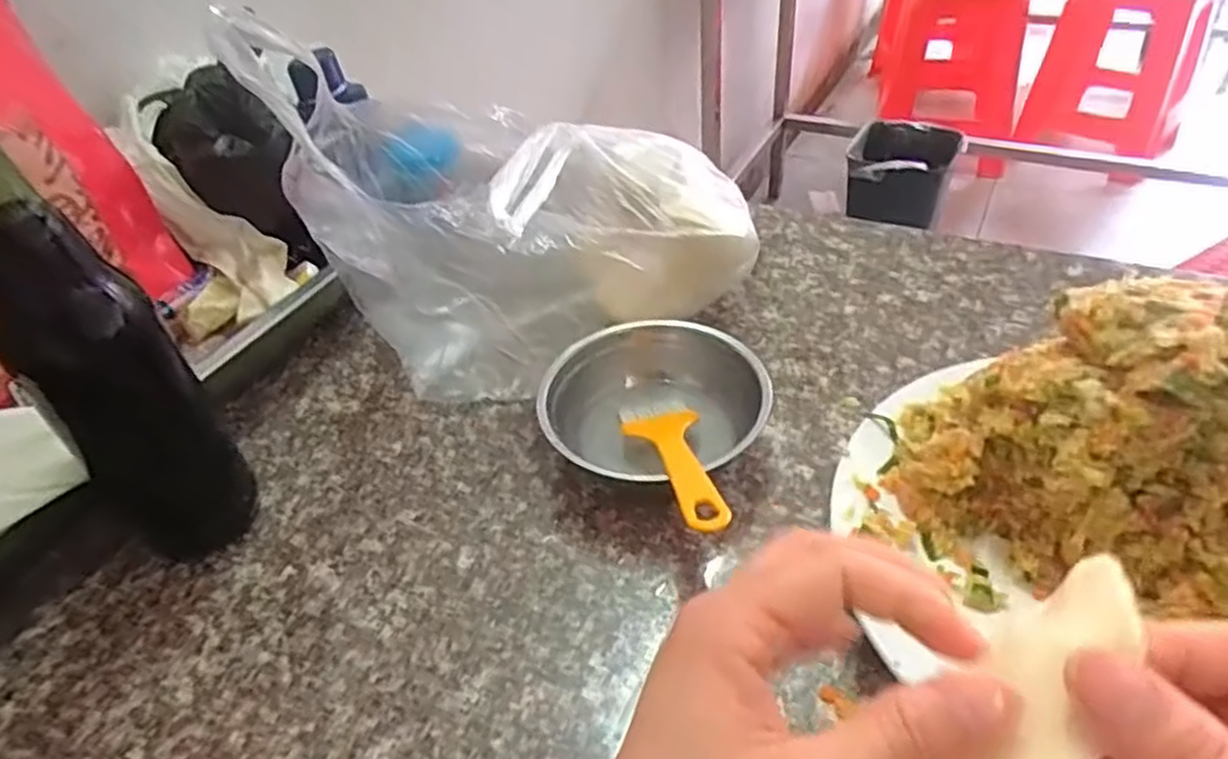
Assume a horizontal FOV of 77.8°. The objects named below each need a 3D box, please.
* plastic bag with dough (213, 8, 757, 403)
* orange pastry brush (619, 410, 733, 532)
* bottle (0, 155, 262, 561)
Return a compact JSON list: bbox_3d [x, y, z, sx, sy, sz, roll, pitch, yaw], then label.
[{"bbox_3d":[-0.059,-0.117,0.452,0.244,0.213,0.148,-26,46,-21],"label":"plastic bag with dough"},{"bbox_3d":[0.032,0.038,0.377,0.038,0.006,0.139,-11,20,-6],"label":"orange pastry brush"},{"bbox_3d":[-0.236,-0.015,0.343,0.063,0.242,0.064,-35,49,-29],"label":"bottle"}]

